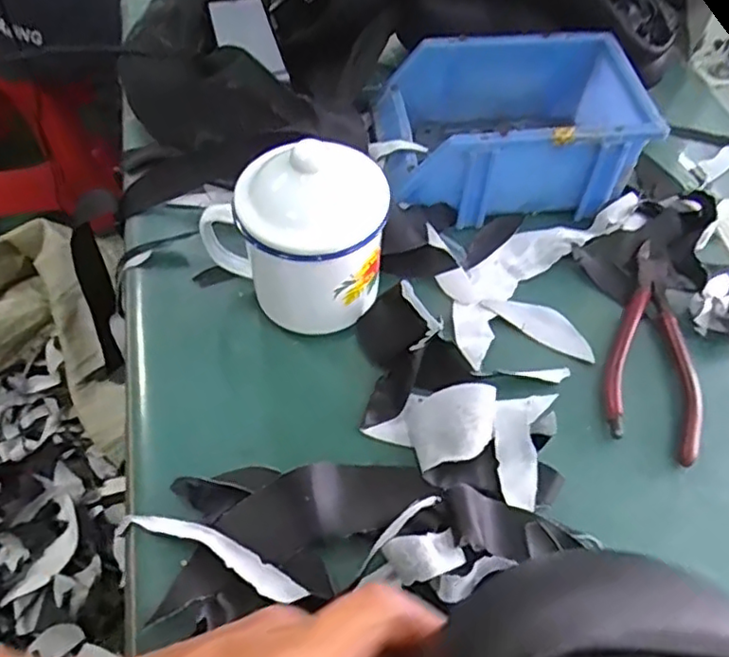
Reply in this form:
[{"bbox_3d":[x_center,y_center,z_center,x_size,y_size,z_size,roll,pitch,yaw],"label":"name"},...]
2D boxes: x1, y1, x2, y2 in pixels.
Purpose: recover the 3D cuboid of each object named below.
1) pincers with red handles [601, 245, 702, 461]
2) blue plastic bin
[{"bbox_3d":[0.181,0.009,0.393,0.052,0.010,0.148,18,56,11],"label":"pincers with red handles"},{"bbox_3d":[0.100,-0.145,0.461,0.171,0.072,0.120,-4,55,-4],"label":"blue plastic bin"}]

